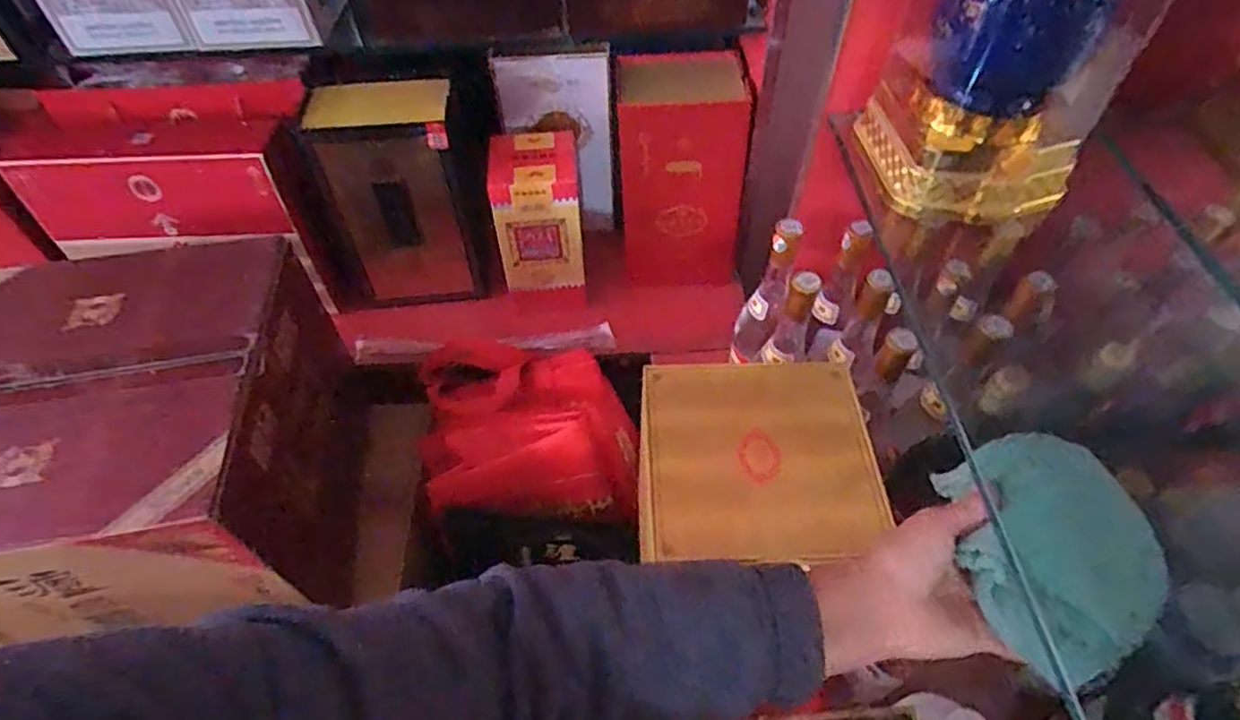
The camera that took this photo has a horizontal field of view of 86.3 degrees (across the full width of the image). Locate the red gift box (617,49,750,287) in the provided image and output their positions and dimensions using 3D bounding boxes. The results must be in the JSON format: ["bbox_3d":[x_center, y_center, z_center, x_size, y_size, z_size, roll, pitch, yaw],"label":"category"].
[{"bbox_3d":[0.082,-0.258,0.930,0.166,0.295,0.137,-3,52,-1],"label":"red gift box"}]

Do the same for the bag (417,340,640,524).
[{"bbox_3d":[-0.124,0.076,0.870,0.282,0.111,0.227,-5,52,-2],"label":"bag"}]

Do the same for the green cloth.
[{"bbox_3d":[0.250,0.105,0.384,0.106,0.031,0.124,-21,55,-15],"label":"green cloth"}]

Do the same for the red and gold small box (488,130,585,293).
[{"bbox_3d":[-0.112,-0.202,0.910,0.114,0.191,0.101,-7,52,-4],"label":"red and gold small box"}]

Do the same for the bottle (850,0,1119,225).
[{"bbox_3d":[0.275,-0.239,0.448,0.126,0.281,0.109,-11,53,-7],"label":"bottle"}]

